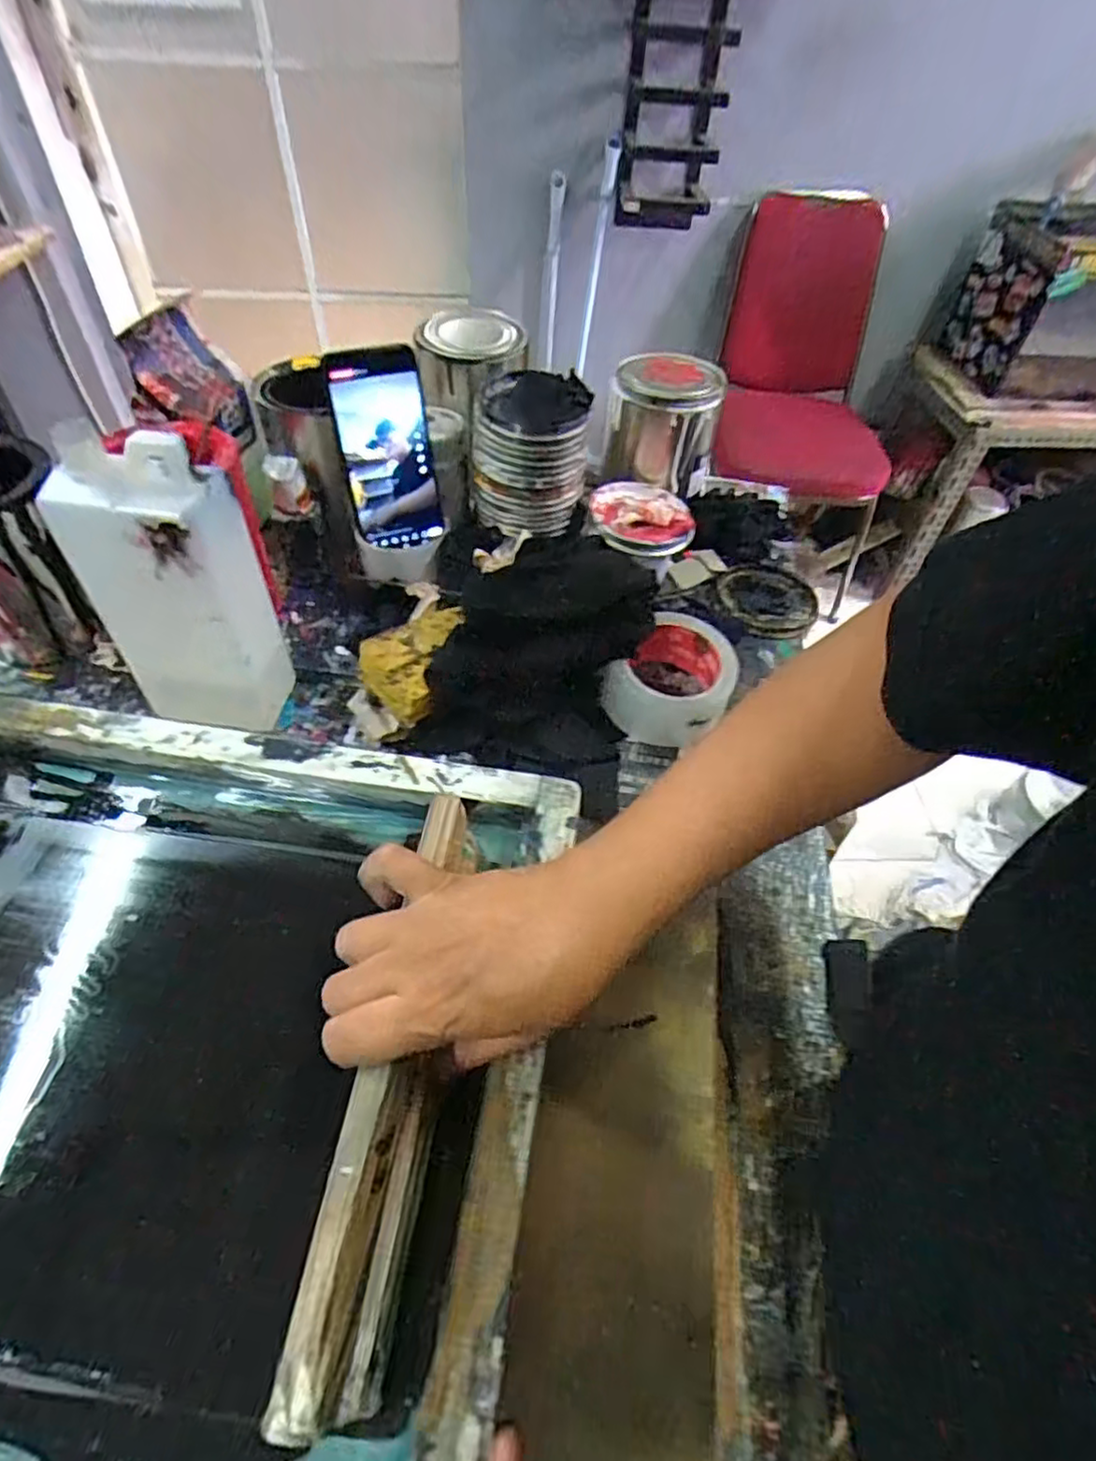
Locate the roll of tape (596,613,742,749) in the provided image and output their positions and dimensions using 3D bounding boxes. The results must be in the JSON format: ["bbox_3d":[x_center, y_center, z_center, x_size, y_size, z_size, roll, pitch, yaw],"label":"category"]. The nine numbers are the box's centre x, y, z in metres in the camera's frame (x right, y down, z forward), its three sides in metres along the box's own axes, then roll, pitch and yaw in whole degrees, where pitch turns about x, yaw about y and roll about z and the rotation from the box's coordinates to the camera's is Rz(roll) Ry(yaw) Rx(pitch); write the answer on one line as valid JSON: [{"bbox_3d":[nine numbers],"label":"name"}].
[{"bbox_3d":[0.104,-0.041,0.563,0.089,0.057,0.097,2,50,-2],"label":"roll of tape"}]

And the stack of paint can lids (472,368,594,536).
[{"bbox_3d":[-0.016,-0.264,0.652,0.104,0.117,0.103,1,50,-3],"label":"stack of paint can lids"}]

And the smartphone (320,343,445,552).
[{"bbox_3d":[-0.135,-0.235,0.586,0.075,0.152,0.017,-15,37,-15],"label":"smartphone"}]

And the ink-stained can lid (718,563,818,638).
[{"bbox_3d":[0.211,-0.128,0.676,0.088,0.013,0.097,5,50,0],"label":"ink-stained can lid"}]

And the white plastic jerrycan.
[{"bbox_3d":[-0.244,-0.089,0.475,0.109,0.217,0.069,9,50,4],"label":"white plastic jerrycan"}]

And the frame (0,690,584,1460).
[{"bbox_3d":[-0.259,0.168,0.393,0.503,0.055,0.402,8,50,3],"label":"frame"}]

